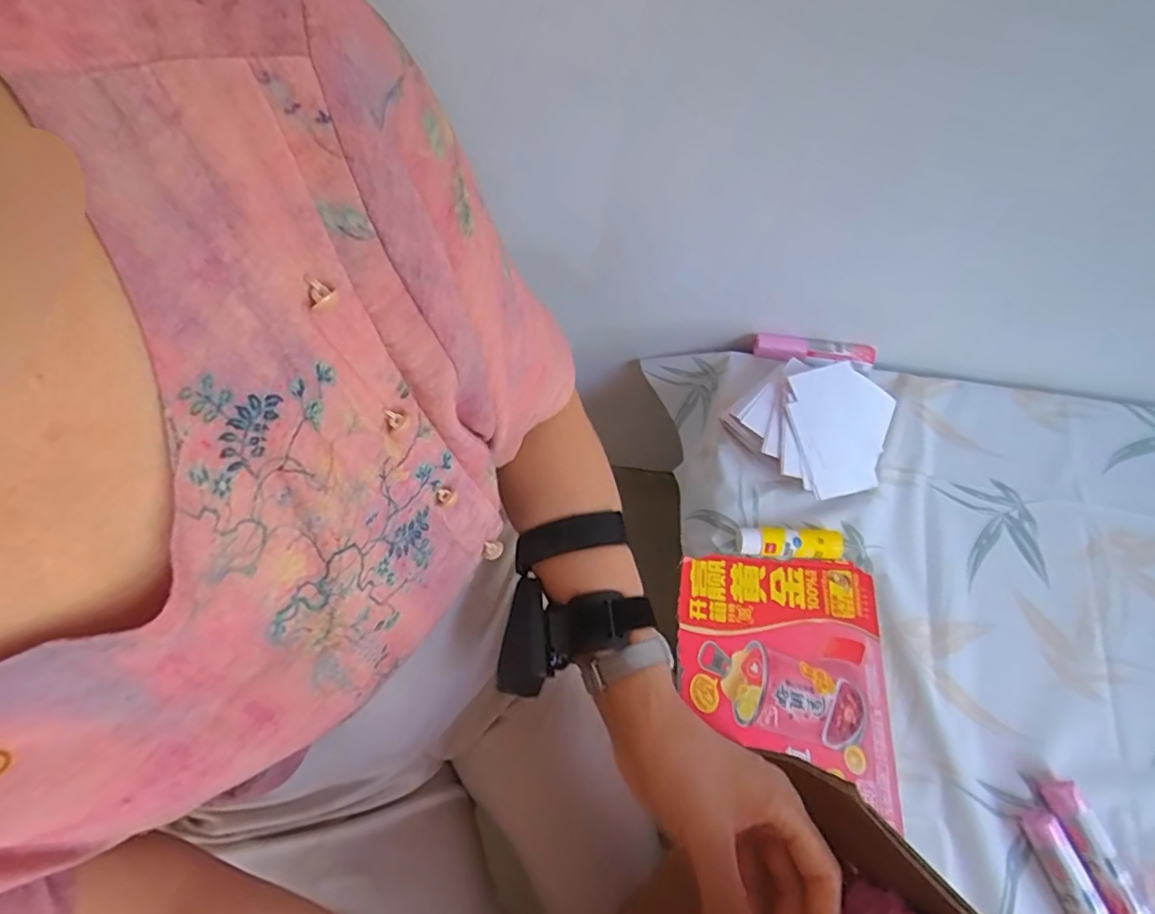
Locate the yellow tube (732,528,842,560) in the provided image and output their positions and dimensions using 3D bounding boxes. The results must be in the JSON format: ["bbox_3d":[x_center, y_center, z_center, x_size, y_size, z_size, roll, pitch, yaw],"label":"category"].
[{"bbox_3d":[0.225,0.092,0.586,0.110,0.022,0.028,3,68,2],"label":"yellow tube"}]

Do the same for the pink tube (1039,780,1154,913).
[{"bbox_3d":[0.449,0.346,0.476,0.027,0.031,0.122,-15,68,-6],"label":"pink tube"}]

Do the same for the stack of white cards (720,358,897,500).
[{"bbox_3d":[0.274,-0.038,0.624,0.156,0.049,0.159,-40,72,-14],"label":"stack of white cards"}]

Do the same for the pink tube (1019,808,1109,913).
[{"bbox_3d":[0.424,0.372,0.470,0.029,0.025,0.126,-15,68,-6],"label":"pink tube"}]

